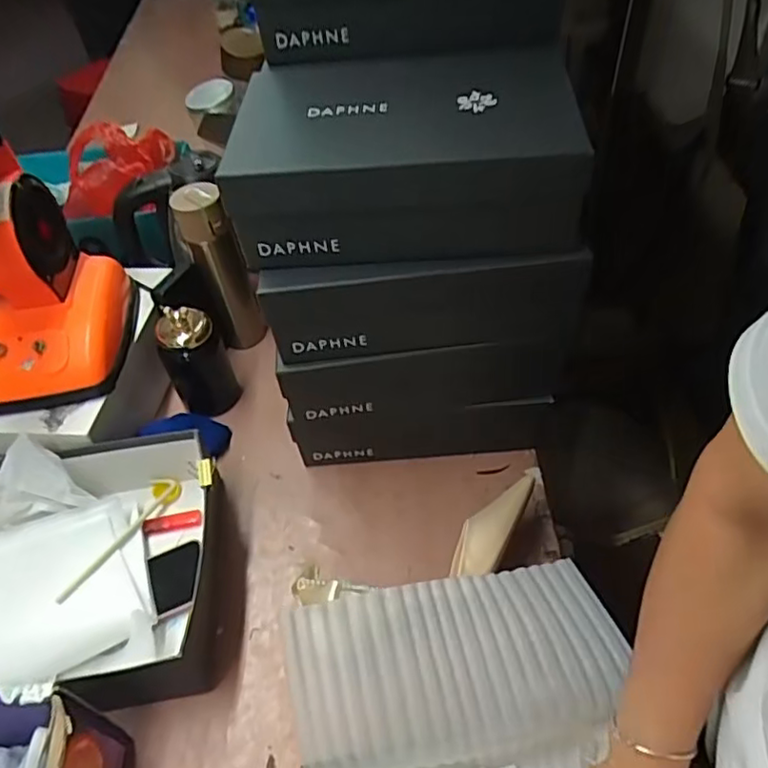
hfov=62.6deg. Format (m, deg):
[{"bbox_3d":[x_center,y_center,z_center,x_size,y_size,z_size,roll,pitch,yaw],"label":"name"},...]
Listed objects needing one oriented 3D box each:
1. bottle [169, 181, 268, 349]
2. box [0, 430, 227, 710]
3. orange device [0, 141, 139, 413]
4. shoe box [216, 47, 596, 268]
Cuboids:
[{"bbox_3d":[-0.217,-0.145,0.853,0.065,0.238,0.060,-24,51,-15],"label":"bottle"},{"bbox_3d":[-0.341,0.186,0.655,0.330,0.129,0.280,-3,49,3],"label":"box"},{"bbox_3d":[-0.414,-0.110,0.715,0.175,0.197,0.197,-9,49,-1],"label":"orange device"},{"bbox_3d":[0.008,-0.218,0.592,0.299,0.099,0.228,-6,49,1],"label":"shoe box"}]

